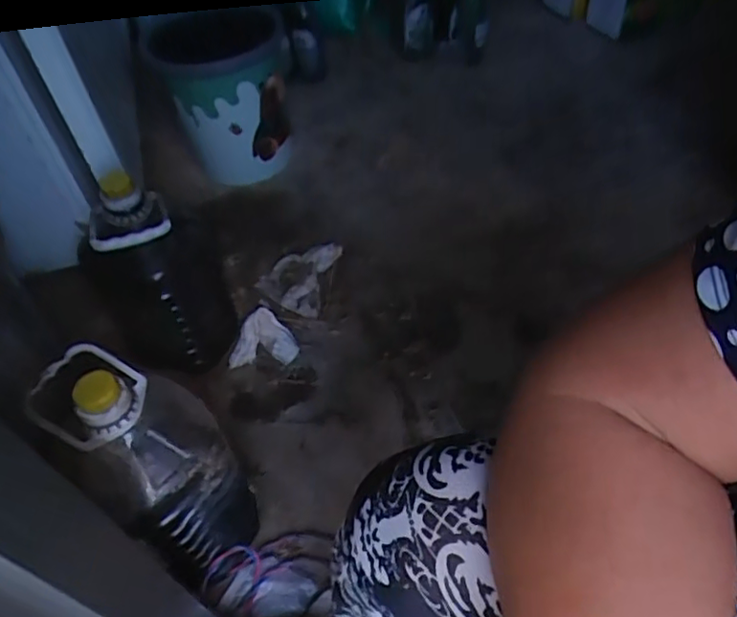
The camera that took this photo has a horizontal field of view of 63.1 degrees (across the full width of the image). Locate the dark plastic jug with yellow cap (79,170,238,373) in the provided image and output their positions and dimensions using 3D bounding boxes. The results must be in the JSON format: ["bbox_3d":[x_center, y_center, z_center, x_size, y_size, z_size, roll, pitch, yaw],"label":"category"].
[{"bbox_3d":[-0.300,-0.032,0.850,0.181,0.311,0.142,-25,52,-15],"label":"dark plastic jug with yellow cap"}]

